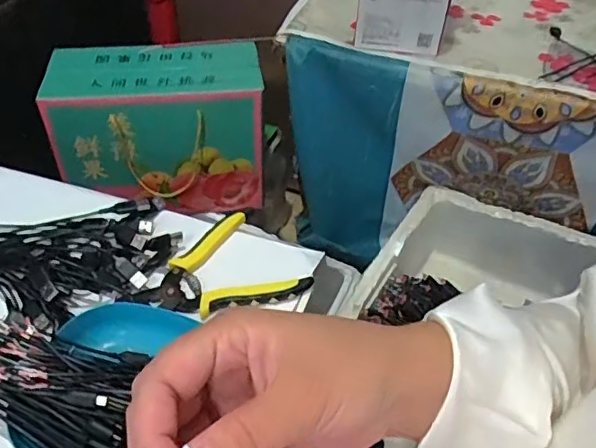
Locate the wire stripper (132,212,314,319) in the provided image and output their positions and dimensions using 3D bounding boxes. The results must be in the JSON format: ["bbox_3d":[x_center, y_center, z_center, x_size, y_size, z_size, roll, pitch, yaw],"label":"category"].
[{"bbox_3d":[-0.073,0.050,0.511,0.130,0.015,0.109,-28,53,-28],"label":"wire stripper"}]

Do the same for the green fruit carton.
[{"bbox_3d":[-0.228,-0.156,0.940,0.317,0.232,0.160,-6,46,-10],"label":"green fruit carton"}]

